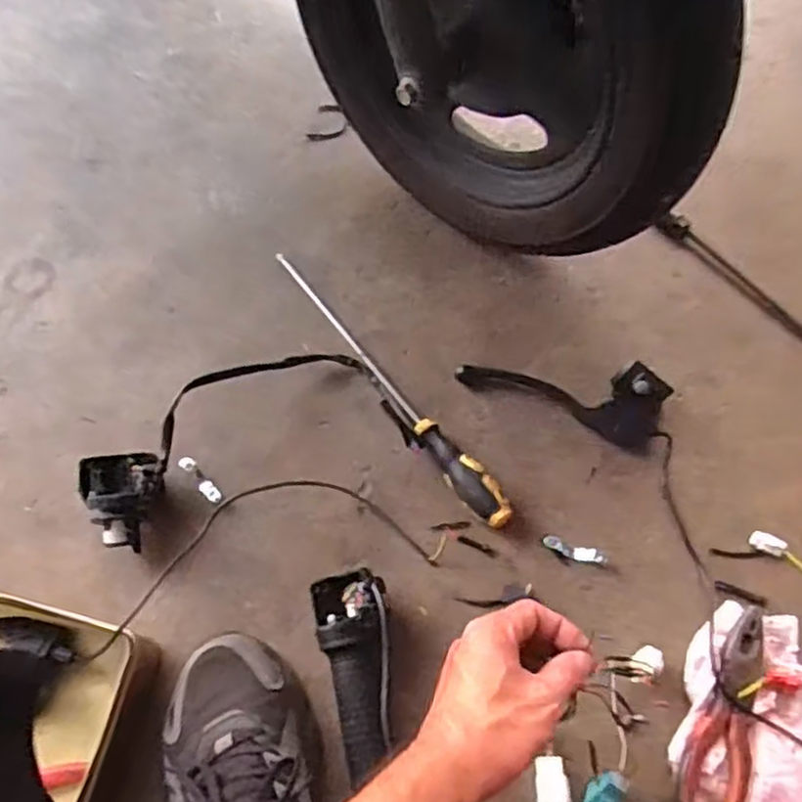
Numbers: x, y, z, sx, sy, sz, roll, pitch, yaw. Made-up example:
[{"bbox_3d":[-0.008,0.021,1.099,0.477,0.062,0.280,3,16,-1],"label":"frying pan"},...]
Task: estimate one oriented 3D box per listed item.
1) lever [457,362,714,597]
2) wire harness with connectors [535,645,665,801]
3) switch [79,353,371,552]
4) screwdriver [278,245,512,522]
[{"bbox_3d":[0.188,0.019,0.623,0.279,0.055,0.113,39,71,16],"label":"lever"},{"bbox_3d":[0.154,0.243,0.537,0.061,0.034,0.138,27,70,12],"label":"wire harness with connectors"},{"bbox_3d":[-0.154,0.018,0.620,0.260,0.053,0.097,-40,71,-17],"label":"switch"},{"bbox_3d":[-0.020,-0.019,0.653,0.028,0.028,0.339,-36,70,-16],"label":"screwdriver"}]

